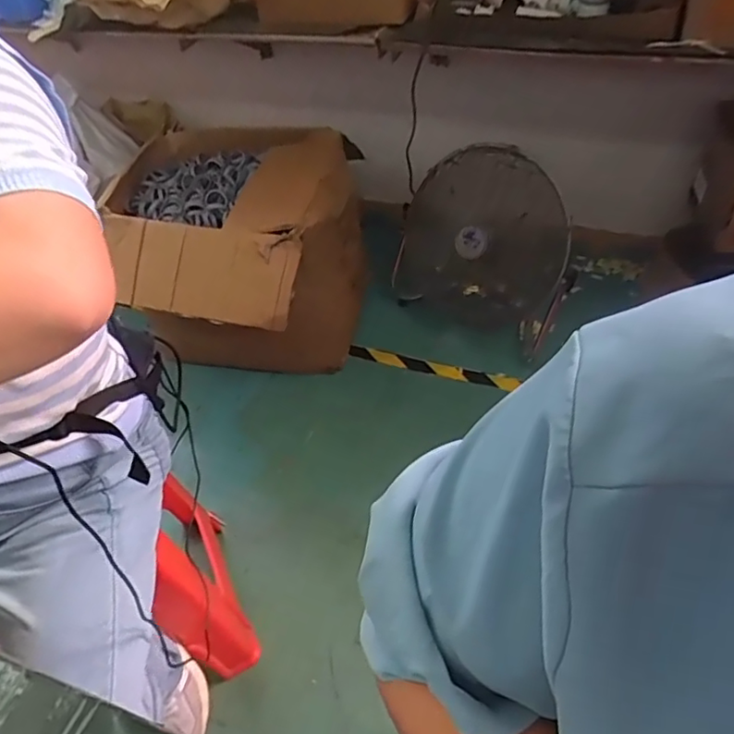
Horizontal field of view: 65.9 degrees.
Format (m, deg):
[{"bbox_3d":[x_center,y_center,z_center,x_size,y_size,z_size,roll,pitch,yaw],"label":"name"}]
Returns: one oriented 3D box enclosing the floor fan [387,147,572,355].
[{"bbox_3d":[0.305,-0.324,1.520,0.457,0.478,0.242,19,51,22],"label":"floor fan"}]

